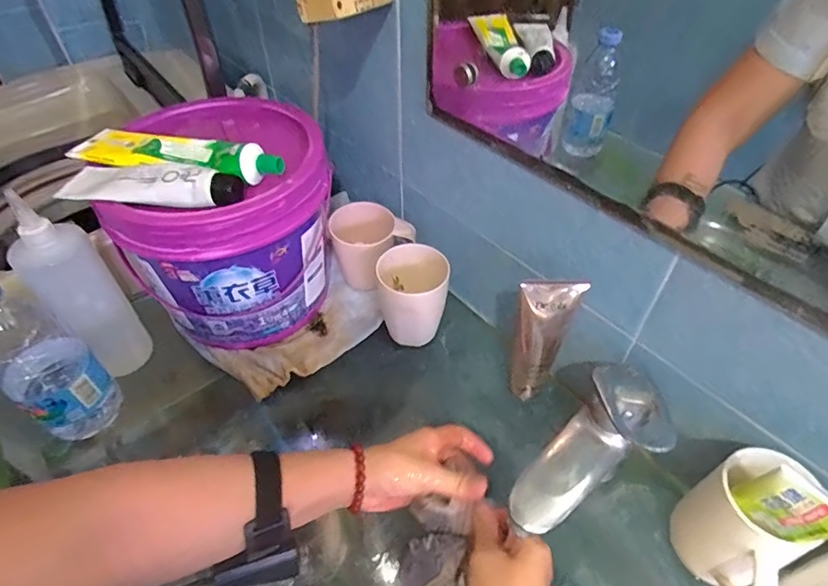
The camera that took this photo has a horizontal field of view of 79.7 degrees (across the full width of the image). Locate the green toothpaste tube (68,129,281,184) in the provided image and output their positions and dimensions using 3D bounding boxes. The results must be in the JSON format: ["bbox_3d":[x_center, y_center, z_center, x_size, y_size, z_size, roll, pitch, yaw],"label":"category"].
[{"bbox_3d":[-0.224,-0.133,0.468,0.211,0.026,0.055,14,48,13],"label":"green toothpaste tube"}]

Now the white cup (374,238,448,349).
[{"bbox_3d":[0.001,0.006,0.551,0.071,0.093,0.077,0,47,0],"label":"white cup"}]

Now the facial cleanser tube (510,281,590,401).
[{"bbox_3d":[0.124,0.048,0.484,0.051,0.167,0.030,13,48,12],"label":"facial cleanser tube"}]

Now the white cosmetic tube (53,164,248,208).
[{"bbox_3d":[-0.233,-0.098,0.441,0.165,0.025,0.045,6,47,6],"label":"white cosmetic tube"}]

